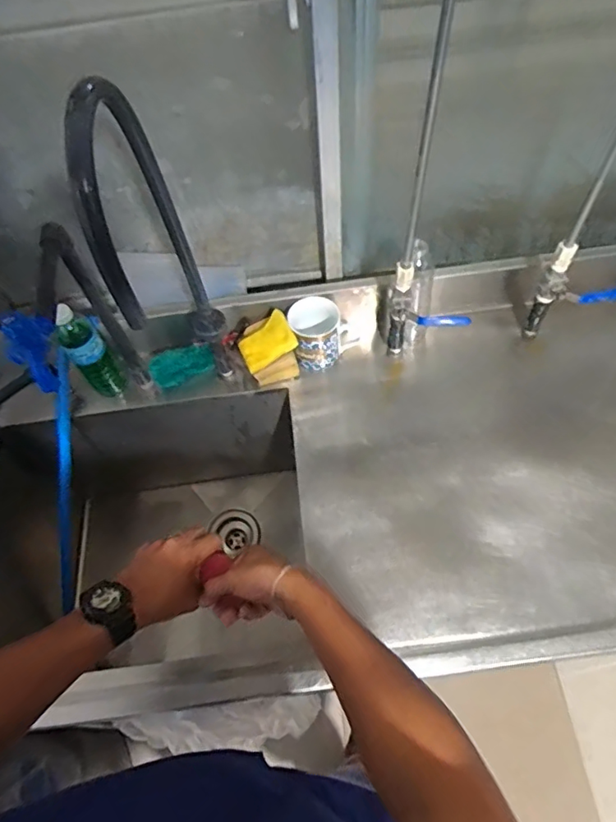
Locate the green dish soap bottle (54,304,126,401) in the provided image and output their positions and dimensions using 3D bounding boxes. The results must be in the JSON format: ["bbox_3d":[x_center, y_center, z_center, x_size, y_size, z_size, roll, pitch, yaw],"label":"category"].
[{"bbox_3d":[-0.361,-0.096,0.859,0.064,0.198,0.056,-36,63,-16],"label":"green dish soap bottle"}]

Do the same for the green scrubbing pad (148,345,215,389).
[{"bbox_3d":[-0.218,-0.079,0.912,0.108,0.061,0.008,-20,35,-5],"label":"green scrubbing pad"}]

